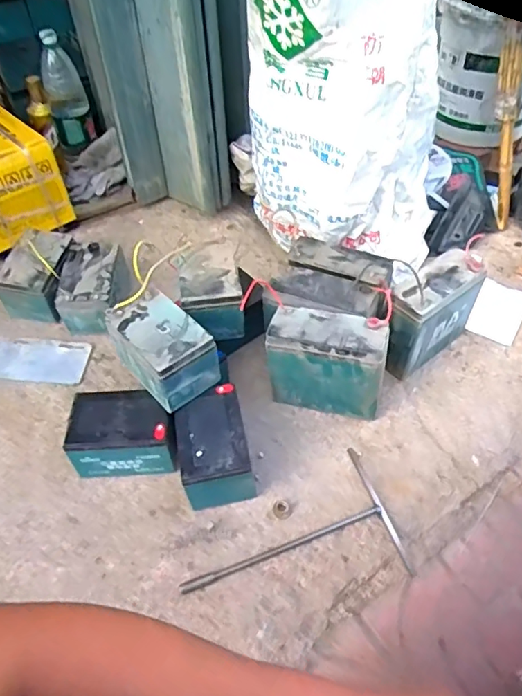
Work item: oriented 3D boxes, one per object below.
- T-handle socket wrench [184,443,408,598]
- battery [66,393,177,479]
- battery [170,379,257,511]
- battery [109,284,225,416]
[{"bbox_3d":[0.036,0.267,0.749,0.302,0.013,0.175,-17,46,-12],"label":"T-handle socket wrench"},{"bbox_3d":[-0.205,0.130,0.826,0.157,0.101,0.099,-4,45,1],"label":"battery"},{"bbox_3d":[-0.074,0.151,0.811,0.105,0.106,0.149,-12,45,-6],"label":"battery"},{"bbox_3d":[-0.149,0.004,0.809,0.104,0.102,0.149,-35,52,-27],"label":"battery"}]

